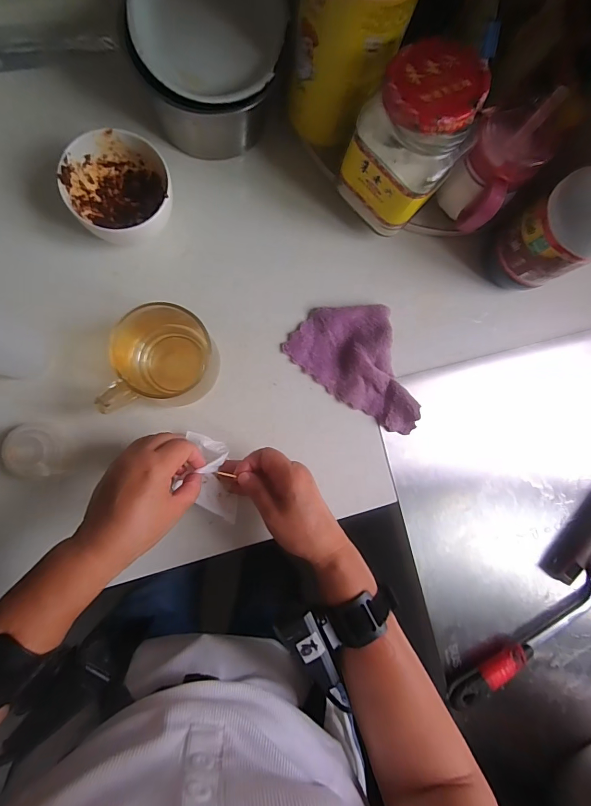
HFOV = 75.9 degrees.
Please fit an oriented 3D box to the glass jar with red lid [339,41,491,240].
[{"bbox_3d":[0.107,-0.250,0.370,0.092,0.144,0.088,33,83,-5],"label":"glass jar with red lid"}]

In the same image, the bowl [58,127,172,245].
[{"bbox_3d":[-0.183,-0.226,0.400,0.094,0.055,0.088,1,86,-8],"label":"bowl"}]

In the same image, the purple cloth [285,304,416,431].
[{"bbox_3d":[0.084,-0.049,0.440,0.169,0.027,0.109,40,82,-4],"label":"purple cloth"}]

